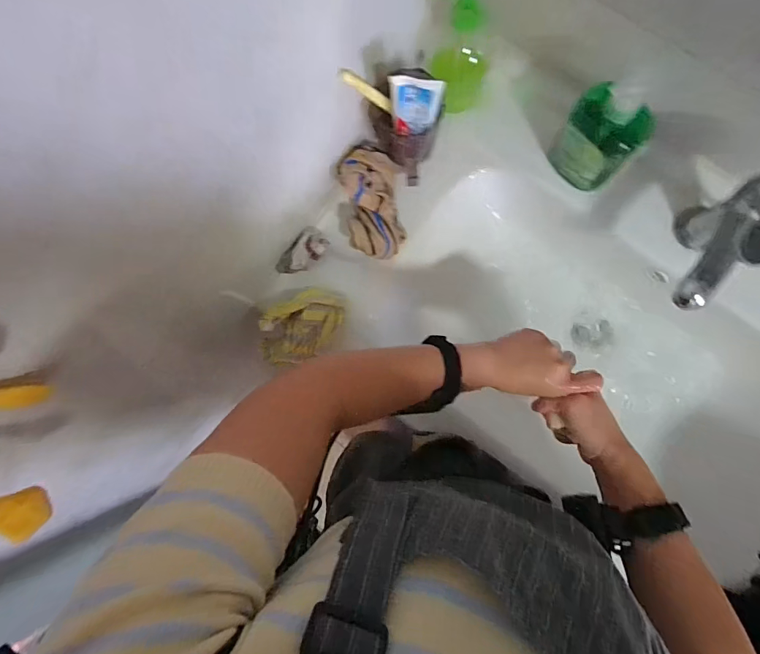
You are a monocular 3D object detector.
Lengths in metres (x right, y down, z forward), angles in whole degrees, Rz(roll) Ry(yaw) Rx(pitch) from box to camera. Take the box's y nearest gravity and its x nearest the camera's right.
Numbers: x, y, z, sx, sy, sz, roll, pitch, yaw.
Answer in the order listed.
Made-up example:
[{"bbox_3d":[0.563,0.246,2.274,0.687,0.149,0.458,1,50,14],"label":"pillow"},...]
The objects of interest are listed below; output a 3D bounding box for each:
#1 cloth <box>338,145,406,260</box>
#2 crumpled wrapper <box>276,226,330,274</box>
[{"bbox_3d":[-0.008,-0.159,0.538,0.071,0.063,0.141,-7,85,7],"label":"cloth"},{"bbox_3d":[-0.104,-0.098,0.556,0.039,0.021,0.073,38,99,-29],"label":"crumpled wrapper"}]

